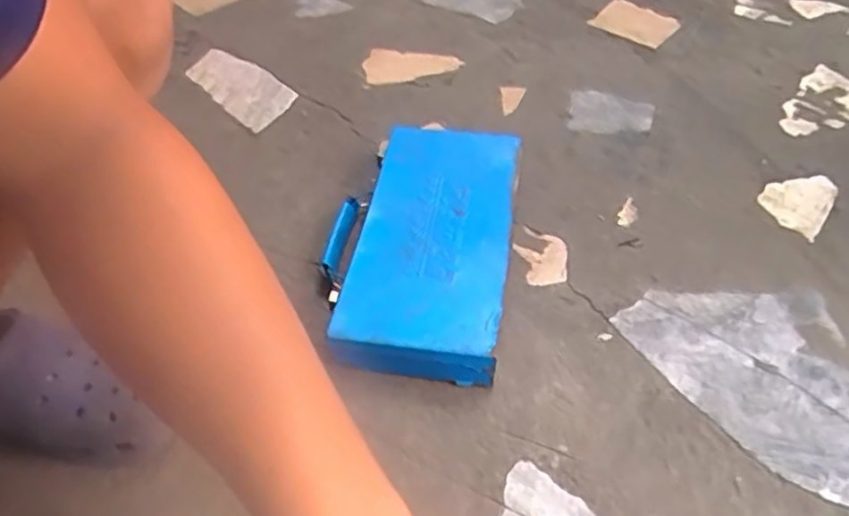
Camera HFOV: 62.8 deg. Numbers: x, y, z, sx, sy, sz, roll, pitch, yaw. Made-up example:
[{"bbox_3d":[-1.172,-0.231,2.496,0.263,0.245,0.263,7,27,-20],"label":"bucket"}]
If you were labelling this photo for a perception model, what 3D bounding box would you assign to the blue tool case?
[{"bbox_3d":[-0.010,-0.014,0.703,0.182,0.059,0.296,6,48,7],"label":"blue tool case"}]

